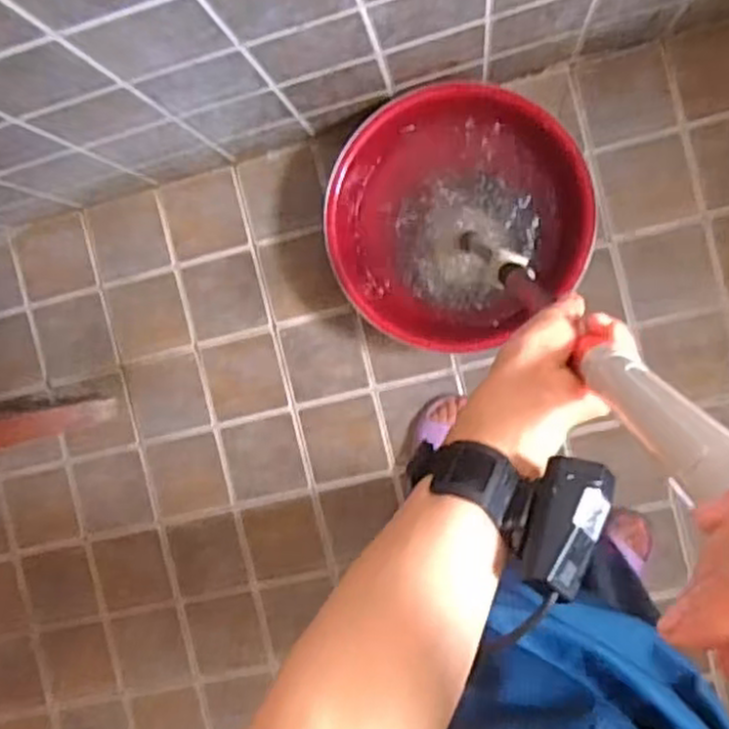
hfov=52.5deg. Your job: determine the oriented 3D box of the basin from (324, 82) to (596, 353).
[{"bbox_3d":[0.145,-0.225,1.162,0.378,0.111,0.386,0,92,8],"label":"basin"}]

